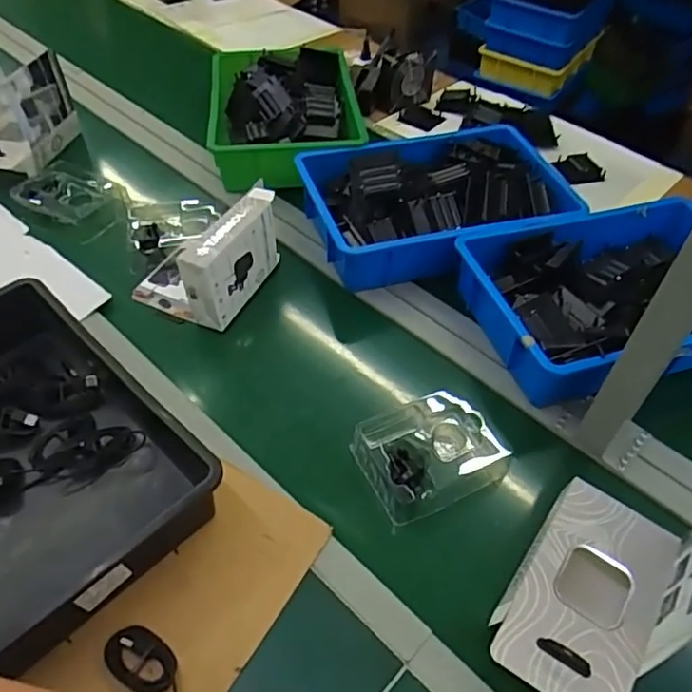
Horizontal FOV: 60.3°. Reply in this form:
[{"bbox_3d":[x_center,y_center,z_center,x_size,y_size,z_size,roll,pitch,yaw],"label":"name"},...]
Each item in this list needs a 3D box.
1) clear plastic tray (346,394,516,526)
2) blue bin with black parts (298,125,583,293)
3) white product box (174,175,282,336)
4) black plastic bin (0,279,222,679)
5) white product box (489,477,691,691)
[{"bbox_3d":[0.102,0.129,0.719,0.158,0.046,0.124,-18,52,-18],"label":"clear plastic tray"},{"bbox_3d":[0.153,-0.250,0.988,0.424,0.114,0.282,-9,50,-11],"label":"blue bin with black parts"},{"bbox_3d":[-0.162,-0.132,0.866,0.059,0.116,0.185,18,50,12],"label":"white product box"},{"bbox_3d":[-0.367,0.109,0.662,0.419,0.083,0.268,36,56,26],"label":"black plastic bin"},{"bbox_3d":[0.256,0.239,0.586,0.156,0.087,0.241,29,53,21],"label":"white product box"}]

